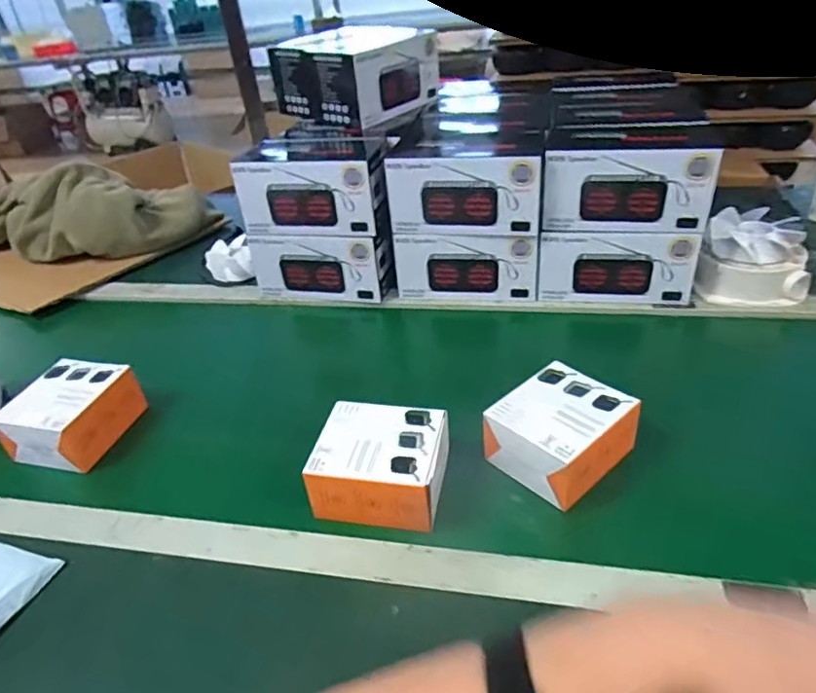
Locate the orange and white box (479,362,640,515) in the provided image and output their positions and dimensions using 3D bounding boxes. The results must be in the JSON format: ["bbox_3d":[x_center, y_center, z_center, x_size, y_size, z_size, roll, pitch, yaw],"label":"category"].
[{"bbox_3d":[0.145,0.081,0.558,0.113,0.059,0.101,-29,40,-29],"label":"orange and white box"}]

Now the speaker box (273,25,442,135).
[{"bbox_3d":[-0.079,-0.420,0.910,0.193,0.101,0.181,19,42,33],"label":"speaker box"}]

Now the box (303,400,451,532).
[{"bbox_3d":[-0.023,0.108,0.548,0.116,0.054,0.104,3,36,14],"label":"box"}]

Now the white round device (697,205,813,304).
[{"bbox_3d":[0.452,-0.118,0.765,0.131,0.082,0.107,6,36,17],"label":"white round device"}]

